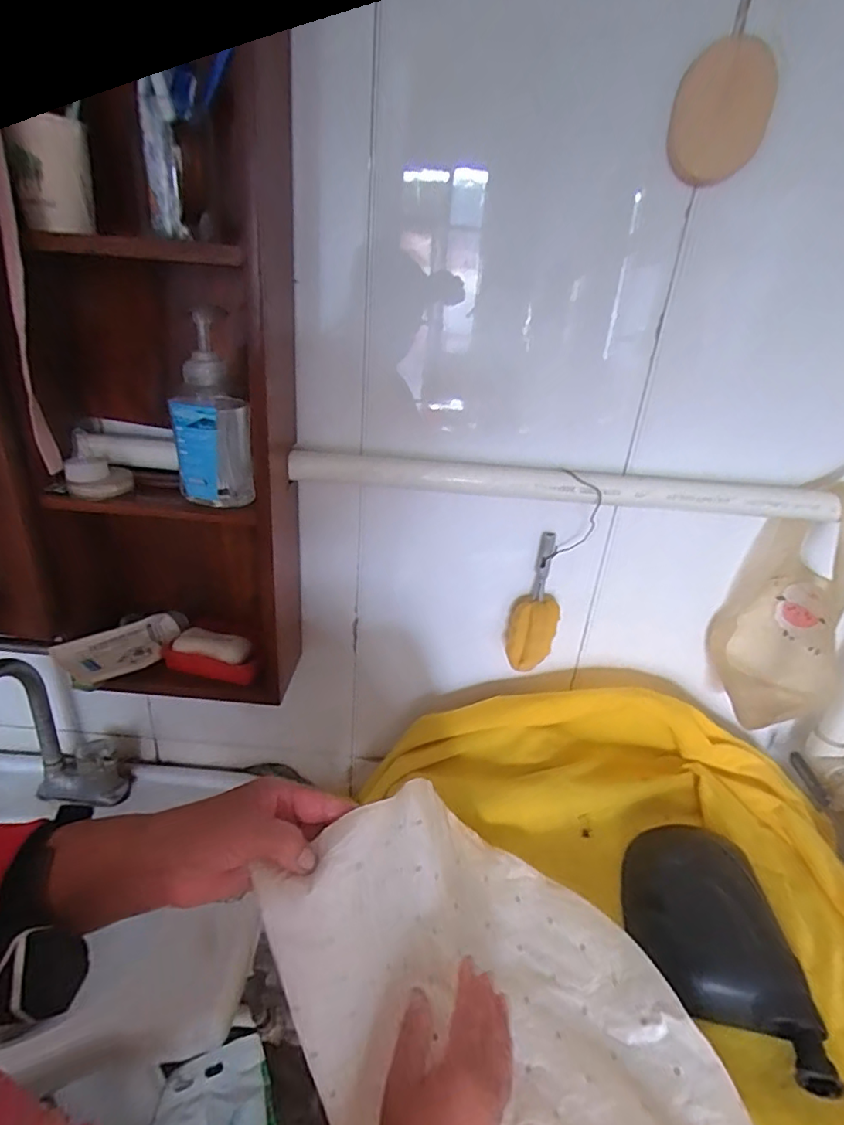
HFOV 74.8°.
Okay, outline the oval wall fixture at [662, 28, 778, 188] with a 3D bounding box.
[{"bbox_3d":[0.257,-0.383,0.472,0.081,0.094,0.018,-7,43,-3],"label":"oval wall fixture"}]

